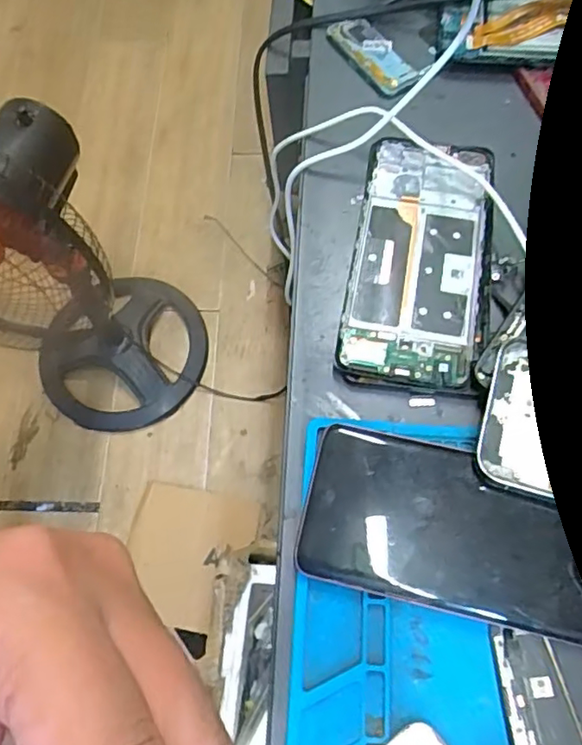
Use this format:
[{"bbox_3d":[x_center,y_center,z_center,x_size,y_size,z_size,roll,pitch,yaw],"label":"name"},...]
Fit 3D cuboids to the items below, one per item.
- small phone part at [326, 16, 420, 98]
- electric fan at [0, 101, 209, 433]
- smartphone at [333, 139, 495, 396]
[{"bbox_3d":[0.056,-0.213,0.400,0.031,0.005,0.072,-29,69,-9],"label":"small phone part"},{"bbox_3d":[-0.356,-0.149,0.894,0.312,0.634,0.298,-1,67,2],"label":"electric fan"},{"bbox_3d":[0.072,-0.063,0.335,0.073,0.010,0.153,9,68,6],"label":"smartphone"}]

